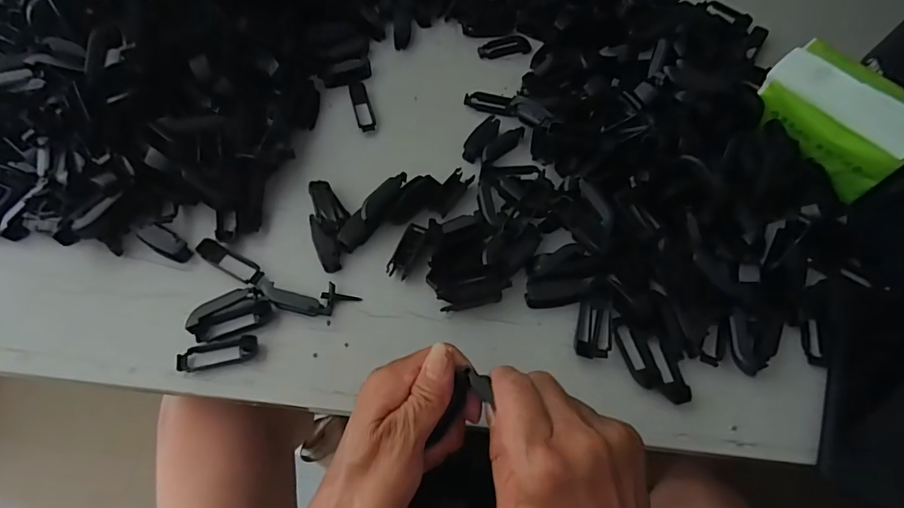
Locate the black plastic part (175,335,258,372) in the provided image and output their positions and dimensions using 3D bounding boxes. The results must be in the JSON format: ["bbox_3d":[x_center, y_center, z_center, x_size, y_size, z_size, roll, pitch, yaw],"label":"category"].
[{"bbox_3d":[-0.168,0.070,0.352,0.057,0.013,0.018,-11,62,-8],"label":"black plastic part"}]

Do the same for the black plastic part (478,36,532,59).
[{"bbox_3d":[0.056,-0.220,0.516,0.056,0.013,0.020,-10,62,-8],"label":"black plastic part"}]

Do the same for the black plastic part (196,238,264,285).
[{"bbox_3d":[-0.173,0.006,0.384,0.058,0.012,0.017,29,64,13],"label":"black plastic part"}]

